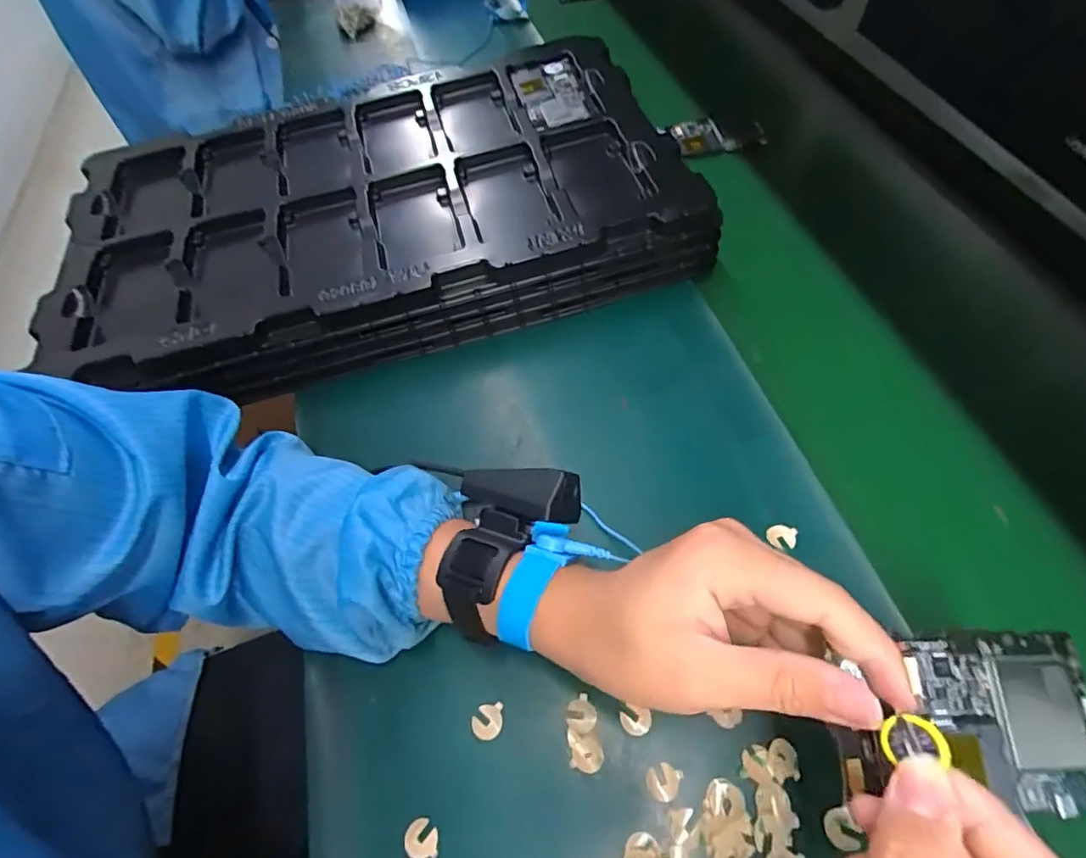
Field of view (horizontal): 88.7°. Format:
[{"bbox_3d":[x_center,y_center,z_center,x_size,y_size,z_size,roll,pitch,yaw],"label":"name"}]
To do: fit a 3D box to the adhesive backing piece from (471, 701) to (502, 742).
[{"bbox_3d":[-0.033,0.170,0.323,0.017,0.004,0.019,0,63,-2],"label":"adhesive backing piece"}]

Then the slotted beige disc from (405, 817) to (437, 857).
[{"bbox_3d":[-0.065,0.220,0.297,0.017,0.004,0.018,-2,59,4],"label":"slotted beige disc"}]

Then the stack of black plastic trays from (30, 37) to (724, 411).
[{"bbox_3d":[-0.159,-0.205,0.534,0.545,0.081,0.327,-16,58,-6],"label":"stack of black plastic trays"}]

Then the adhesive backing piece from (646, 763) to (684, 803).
[{"bbox_3d":[0.065,0.190,0.299,0.017,0.004,0.018,-5,57,8],"label":"adhesive backing piece"}]

